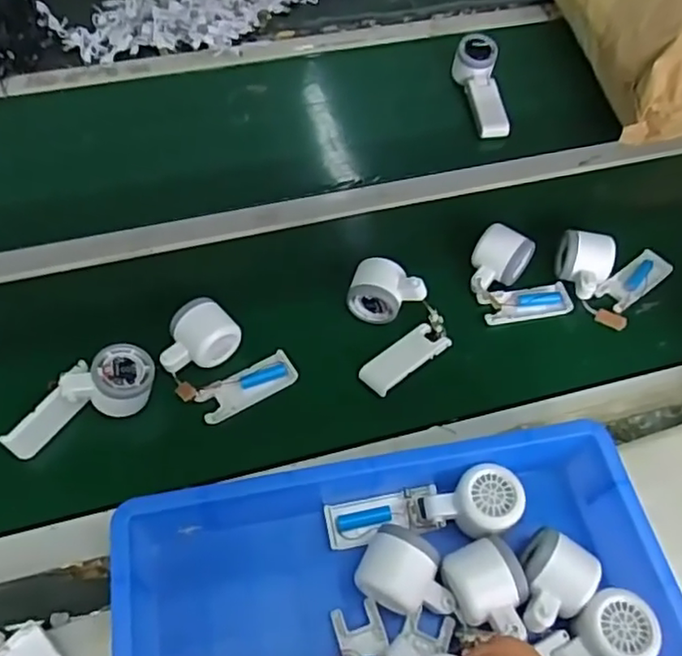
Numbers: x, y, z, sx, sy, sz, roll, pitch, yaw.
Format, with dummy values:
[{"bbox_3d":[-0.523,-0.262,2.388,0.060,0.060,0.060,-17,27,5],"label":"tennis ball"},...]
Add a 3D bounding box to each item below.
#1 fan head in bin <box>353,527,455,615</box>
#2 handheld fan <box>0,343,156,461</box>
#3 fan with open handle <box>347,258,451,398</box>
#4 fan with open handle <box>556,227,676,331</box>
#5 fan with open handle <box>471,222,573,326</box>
[{"bbox_3d":[0.058,0.207,0.524,0.080,0.042,0.059,23,59,17],"label":"fan head in bin"},{"bbox_3d":[-0.256,0.073,0.625,0.150,0.067,0.052,-32,63,-6],"label":"handheld fan"},{"bbox_3d":[0.064,-0.011,0.679,0.101,0.050,0.143,-8,55,-3],"label":"fan with open handle"},{"bbox_3d":[0.316,-0.076,0.735,0.112,0.062,0.123,37,64,25],"label":"fan with open handle"},{"bbox_3d":[0.205,-0.065,0.721,0.107,0.055,0.101,-1,55,2],"label":"fan with open handle"}]

